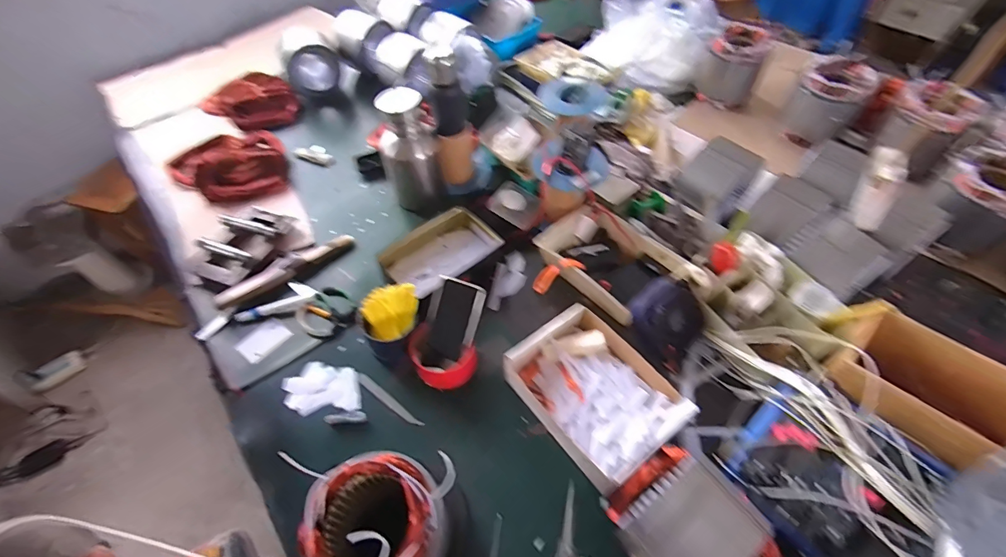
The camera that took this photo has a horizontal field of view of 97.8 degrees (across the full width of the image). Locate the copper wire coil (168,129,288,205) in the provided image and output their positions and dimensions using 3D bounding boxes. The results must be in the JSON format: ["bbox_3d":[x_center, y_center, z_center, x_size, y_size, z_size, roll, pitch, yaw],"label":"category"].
[{"bbox_3d":[-0.632,-0.273,1.038,0.268,0.057,0.210,26,59,19],"label":"copper wire coil"}]

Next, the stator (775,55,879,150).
[{"bbox_3d":[0.780,-0.427,1.077,0.153,0.158,0.160,30,61,21],"label":"stator"}]

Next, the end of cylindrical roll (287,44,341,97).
[{"bbox_3d":[-0.511,-0.564,1.192,0.143,0.128,0.037,-22,24,-14],"label":"end of cylindrical roll"}]

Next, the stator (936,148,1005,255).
[{"bbox_3d":[0.926,-0.149,0.856,0.142,0.139,0.154,-29,59,-18],"label":"stator"}]

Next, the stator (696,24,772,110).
[{"bbox_3d":[0.628,-0.581,1.211,0.156,0.171,0.132,26,59,19],"label":"stator"}]

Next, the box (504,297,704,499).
[{"bbox_3d":[0.141,0.178,0.694,0.191,0.056,0.246,-33,60,-20],"label":"box"}]

